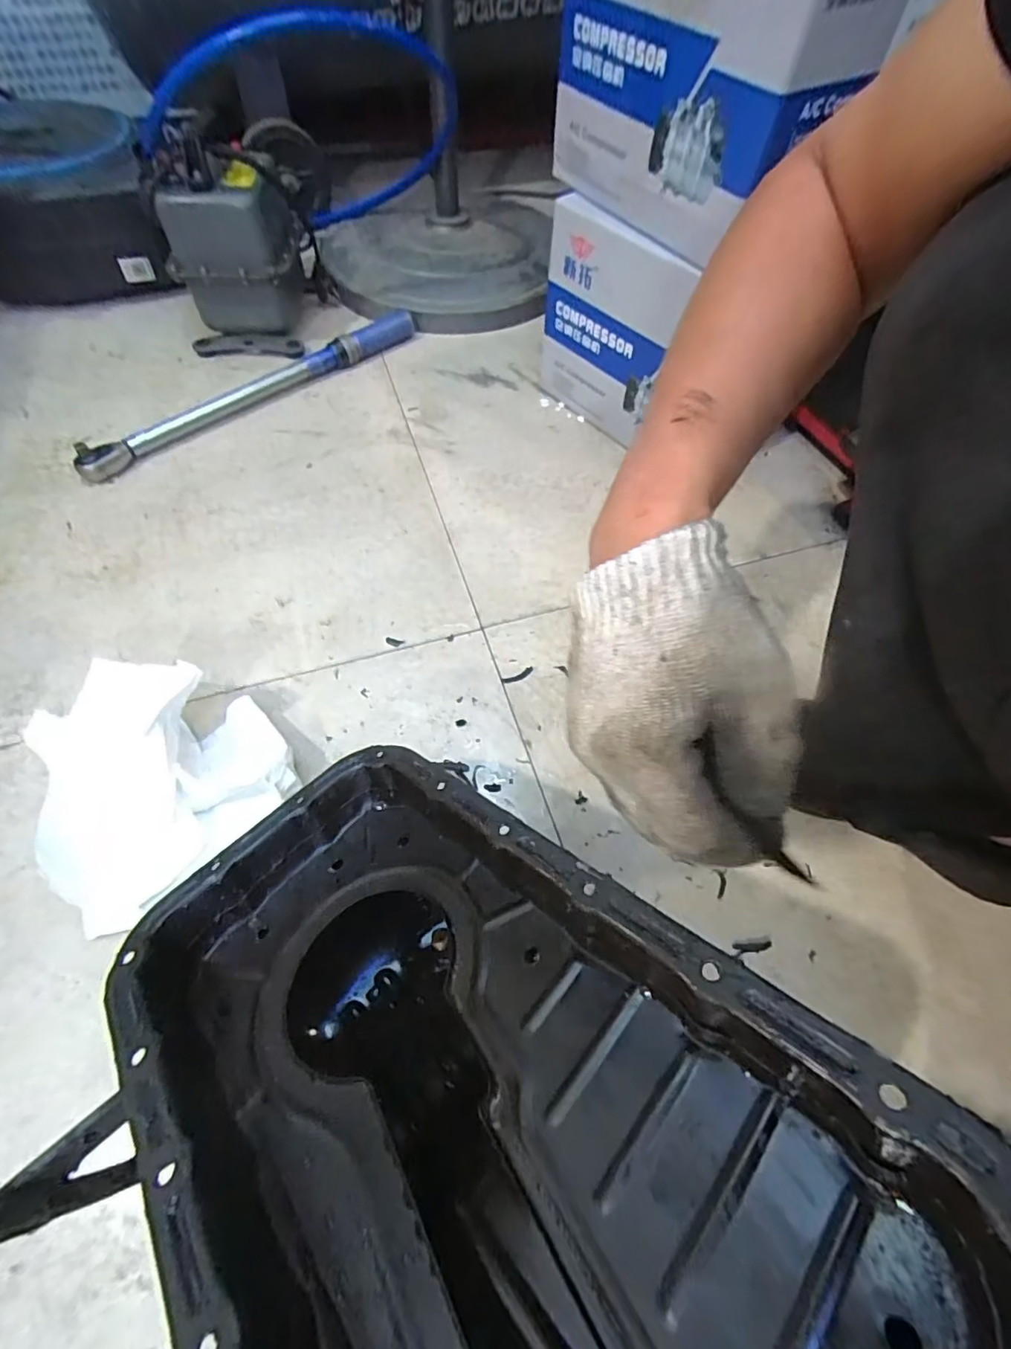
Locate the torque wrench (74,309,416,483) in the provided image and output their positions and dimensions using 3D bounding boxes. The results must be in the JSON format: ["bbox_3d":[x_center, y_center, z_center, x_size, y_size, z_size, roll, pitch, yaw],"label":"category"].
[{"bbox_3d":[-0.327,-0.393,0.738,0.506,0.033,0.043,-40,69,-21],"label":"torque wrench"}]

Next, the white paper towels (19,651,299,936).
[{"bbox_3d":[-0.292,0.077,0.443,0.182,0.088,0.169,-37,68,-20],"label":"white paper towels"}]

